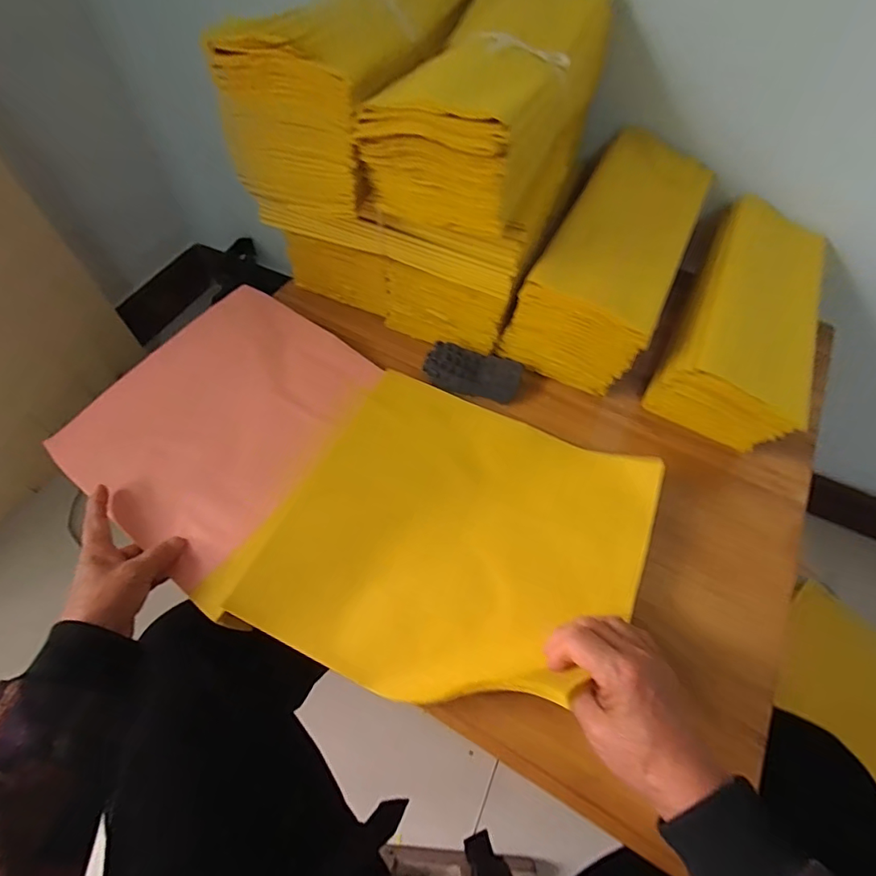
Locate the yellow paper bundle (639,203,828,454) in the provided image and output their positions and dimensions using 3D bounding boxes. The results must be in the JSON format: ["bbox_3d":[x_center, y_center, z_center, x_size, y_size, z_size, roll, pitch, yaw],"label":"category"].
[{"bbox_3d":[0.375,-0.144,0.570,0.137,0.097,0.306,26,61,13],"label":"yellow paper bundle"}]

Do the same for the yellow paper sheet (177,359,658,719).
[{"bbox_3d":[0.013,0.091,0.435,0.317,0.040,0.281,23,60,11],"label":"yellow paper sheet"}]

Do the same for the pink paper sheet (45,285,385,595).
[{"bbox_3d":[-0.234,-0.032,0.521,0.260,0.028,0.297,31,62,15],"label":"pink paper sheet"}]

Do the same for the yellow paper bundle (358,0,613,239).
[{"bbox_3d":[0.068,-0.348,0.485,0.141,0.111,0.319,27,61,13],"label":"yellow paper bundle"}]

